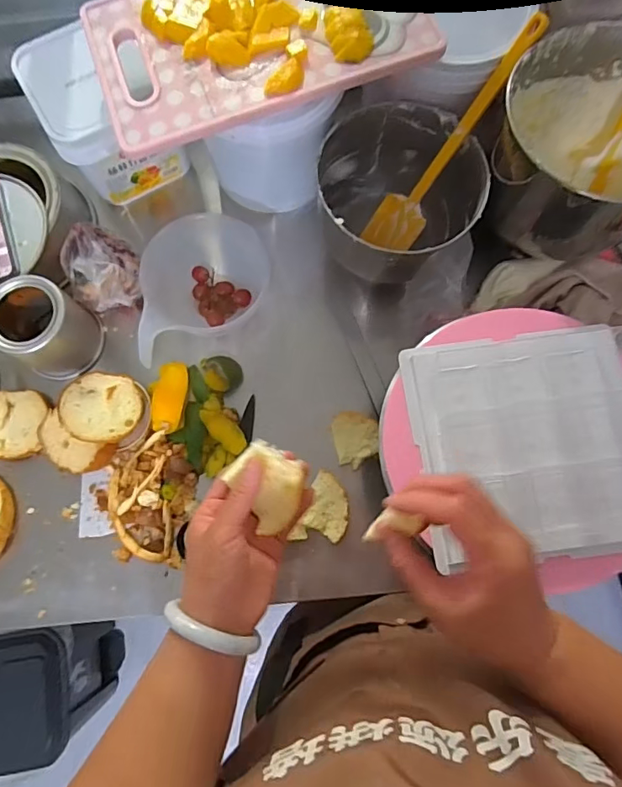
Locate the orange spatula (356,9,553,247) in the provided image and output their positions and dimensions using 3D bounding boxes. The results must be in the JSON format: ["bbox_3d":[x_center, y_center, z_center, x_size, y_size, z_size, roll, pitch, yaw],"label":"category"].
[{"bbox_3d":[0.173,-0.303,0.602,0.067,0.028,0.293,44,123,10],"label":"orange spatula"}]

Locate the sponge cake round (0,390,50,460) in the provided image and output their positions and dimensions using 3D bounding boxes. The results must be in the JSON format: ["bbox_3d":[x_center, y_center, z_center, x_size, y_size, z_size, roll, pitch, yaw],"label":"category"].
[{"bbox_3d":[-0.389,0.039,0.635,0.084,0.020,0.087,0,77,1],"label":"sponge cake round"}]

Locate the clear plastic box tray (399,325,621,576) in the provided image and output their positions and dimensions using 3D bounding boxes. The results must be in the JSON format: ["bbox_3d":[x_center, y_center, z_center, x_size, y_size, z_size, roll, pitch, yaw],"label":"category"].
[{"bbox_3d":[0.234,0.044,0.488,0.247,0.037,0.221,-6,77,0],"label":"clear plastic box tray"}]

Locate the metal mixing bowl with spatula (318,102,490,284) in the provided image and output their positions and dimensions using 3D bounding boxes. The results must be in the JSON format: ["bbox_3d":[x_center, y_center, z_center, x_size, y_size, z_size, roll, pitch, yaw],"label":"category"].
[{"bbox_3d":[0.115,-0.253,0.648,0.198,0.143,0.186,0,77,1],"label":"metal mixing bowl with spatula"}]

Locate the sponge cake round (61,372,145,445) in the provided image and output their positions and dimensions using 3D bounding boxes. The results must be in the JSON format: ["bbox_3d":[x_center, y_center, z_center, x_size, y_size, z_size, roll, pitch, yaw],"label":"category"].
[{"bbox_3d":[-0.262,0.015,0.611,0.093,0.013,0.091,7,59,-12],"label":"sponge cake round"}]

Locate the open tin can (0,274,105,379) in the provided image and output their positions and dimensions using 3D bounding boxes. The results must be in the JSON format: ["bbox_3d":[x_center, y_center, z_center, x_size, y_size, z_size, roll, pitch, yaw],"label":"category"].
[{"bbox_3d":[-0.340,-0.083,0.629,0.109,0.101,0.102,34,80,9],"label":"open tin can"}]

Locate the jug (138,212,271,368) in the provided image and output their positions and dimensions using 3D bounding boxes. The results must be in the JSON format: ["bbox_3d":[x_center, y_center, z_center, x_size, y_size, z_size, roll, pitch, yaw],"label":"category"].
[{"bbox_3d":[-0.134,-0.132,0.641,0.148,0.098,0.193,4,77,3],"label":"jug"}]

